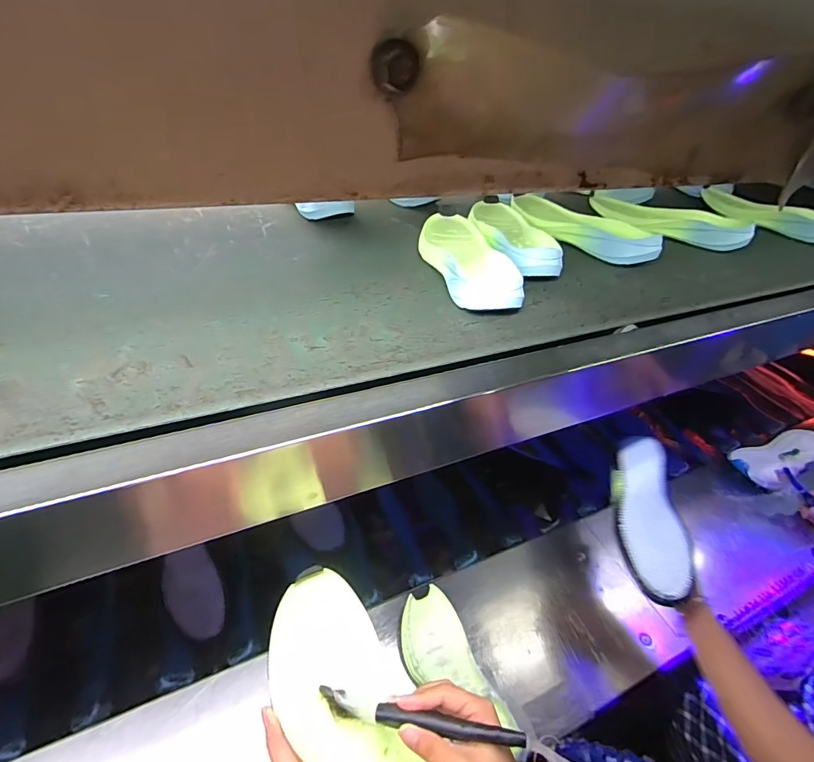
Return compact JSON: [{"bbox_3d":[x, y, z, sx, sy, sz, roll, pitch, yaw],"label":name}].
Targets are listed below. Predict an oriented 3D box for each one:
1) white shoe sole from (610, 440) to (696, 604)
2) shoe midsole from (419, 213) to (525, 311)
[{"bbox_3d":[0.345,0.184,0.619,0.084,0.045,0.244,13,39,3],"label":"white shoe sole"},{"bbox_3d":[0.082,-0.181,0.613,0.093,0.045,0.264,-4,40,-13],"label":"shoe midsole"}]

